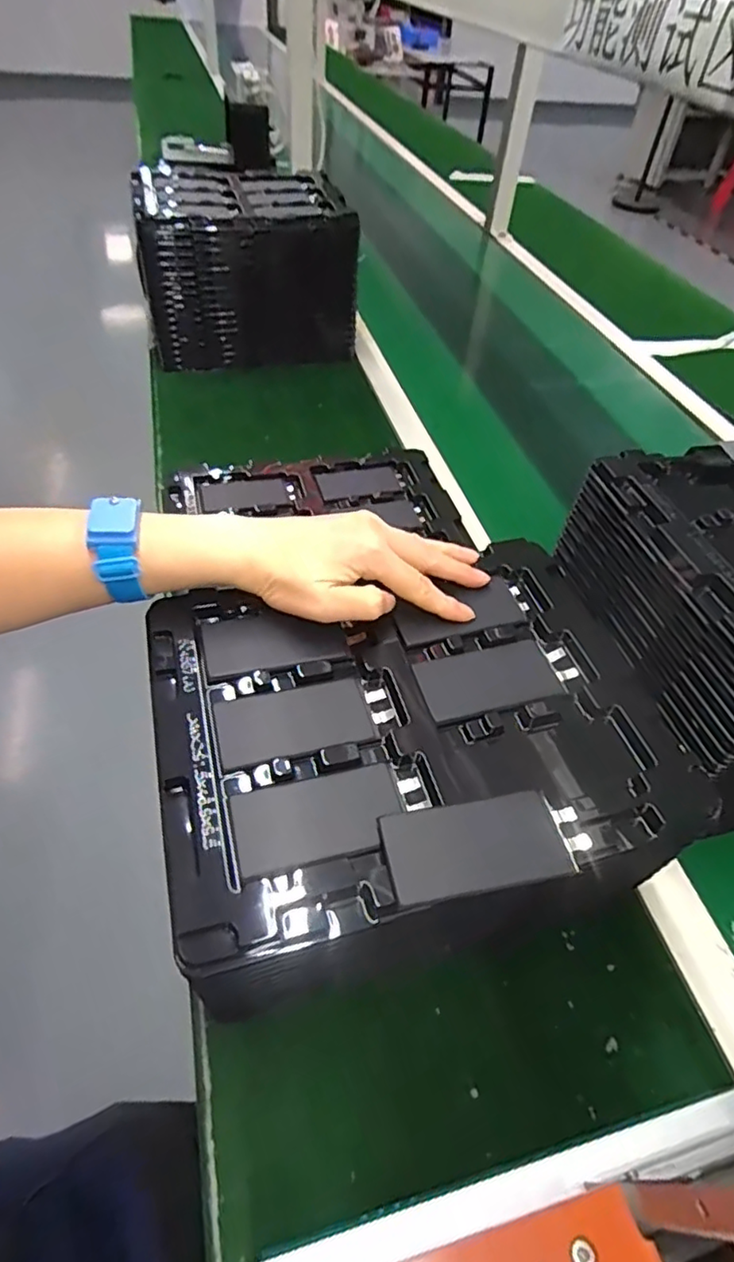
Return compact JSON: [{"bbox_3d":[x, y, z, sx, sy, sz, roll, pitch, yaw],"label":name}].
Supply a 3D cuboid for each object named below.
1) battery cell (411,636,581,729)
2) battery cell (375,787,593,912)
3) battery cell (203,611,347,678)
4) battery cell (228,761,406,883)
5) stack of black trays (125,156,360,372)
[{"bbox_3d":[0.078,0.028,0.367,0.094,0.004,0.045,-11,51,-15],"label":"battery cell"},{"bbox_3d":[0.056,0.100,0.289,0.094,0.005,0.042,-6,50,-11],"label":"battery cell"},{"bbox_3d":[-0.057,0.005,0.376,0.083,0.005,0.045,-8,50,-12],"label":"battery cell"},{"bbox_3d":[-0.023,0.092,0.301,0.083,0.005,0.044,-11,51,-14],"label":"battery cell"},{"bbox_3d":[-0.169,-0.495,0.857,0.267,0.185,0.168,-12,51,-15],"label":"stack of black trays"}]

